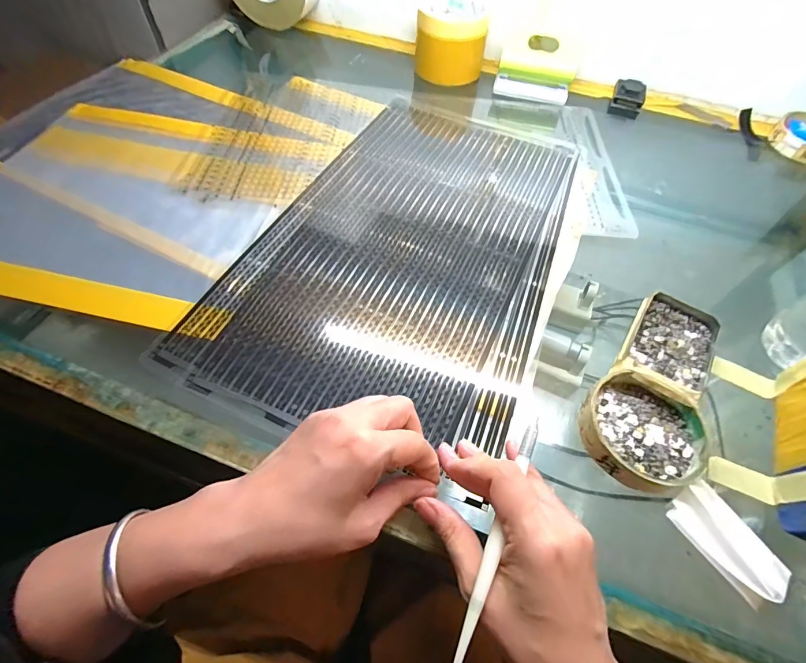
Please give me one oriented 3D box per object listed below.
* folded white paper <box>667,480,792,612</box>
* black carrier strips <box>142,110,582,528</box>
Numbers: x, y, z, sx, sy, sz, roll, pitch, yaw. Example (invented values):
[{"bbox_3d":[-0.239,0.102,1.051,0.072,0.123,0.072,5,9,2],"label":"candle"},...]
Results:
[{"bbox_3d":[0.206,0.130,0.257,0.042,0.011,0.066,-30,64,-20],"label":"folded white paper"},{"bbox_3d":[0.019,-0.089,0.397,0.265,0.006,0.428,23,59,11],"label":"black carrier strips"}]

